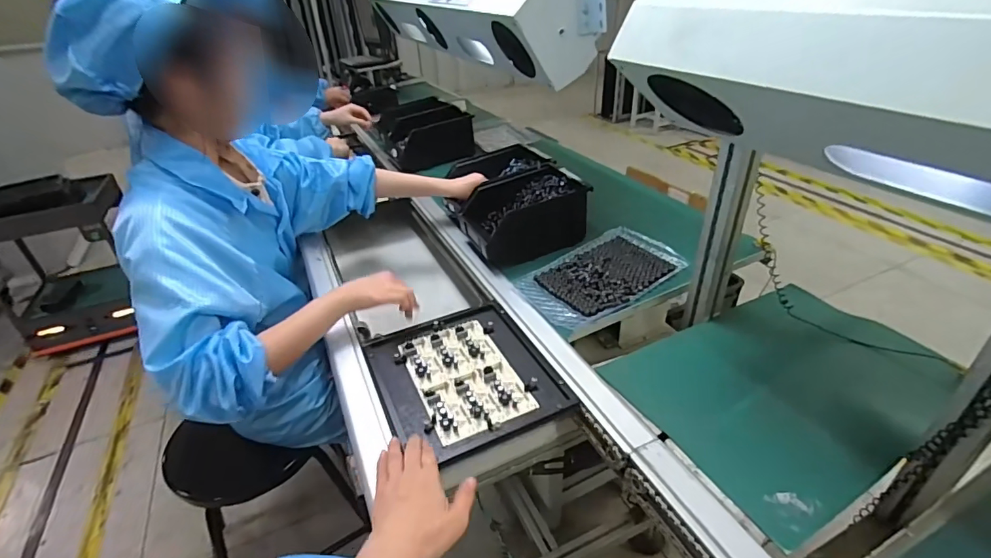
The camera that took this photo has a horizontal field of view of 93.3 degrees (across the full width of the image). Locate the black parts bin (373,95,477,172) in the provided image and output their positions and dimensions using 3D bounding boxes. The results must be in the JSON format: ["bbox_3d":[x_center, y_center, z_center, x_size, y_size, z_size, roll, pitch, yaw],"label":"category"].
[{"bbox_3d":[-0.223,-0.446,1.400,0.230,0.128,0.288,-17,38,-21],"label":"black parts bin"}]

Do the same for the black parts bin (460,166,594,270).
[{"bbox_3d":[0.052,-0.129,0.926,0.214,0.113,0.177,-17,38,-21],"label":"black parts bin"}]

